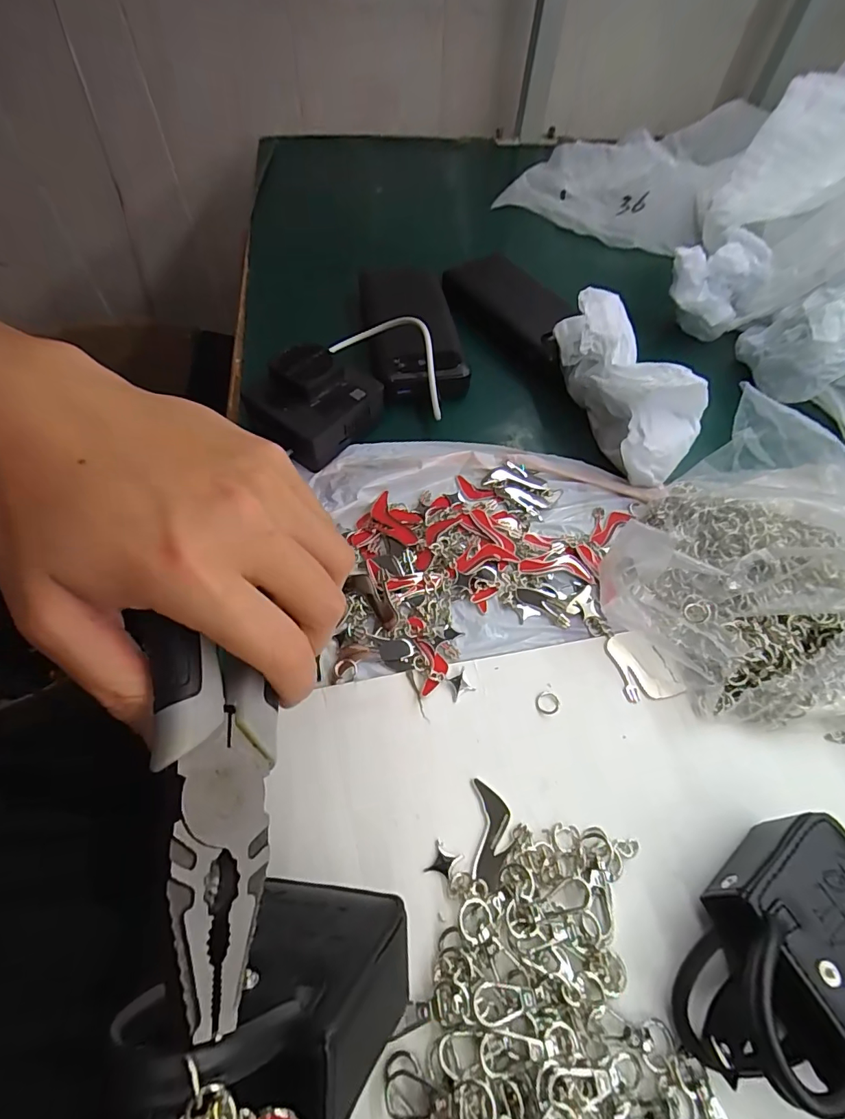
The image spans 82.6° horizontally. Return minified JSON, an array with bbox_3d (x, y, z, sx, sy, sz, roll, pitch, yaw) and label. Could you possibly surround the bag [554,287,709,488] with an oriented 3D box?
[{"bbox_3d":[0.149,-0.128,0.350,0.067,0.070,0.145,-13,60,-10],"label":"bag"}]

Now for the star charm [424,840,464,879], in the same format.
[{"bbox_3d":[0.009,0.140,0.222,0.012,0.004,0.014,30,62,14],"label":"star charm"}]

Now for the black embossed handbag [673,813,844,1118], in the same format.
[{"bbox_3d":[0.148,0.158,0.190,0.097,0.049,0.073,-21,62,-15],"label":"black embossed handbag"}]

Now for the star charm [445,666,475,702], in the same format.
[{"bbox_3d":[0.020,0.069,0.265,0.014,0.004,0.014,-25,63,-17],"label":"star charm"}]

